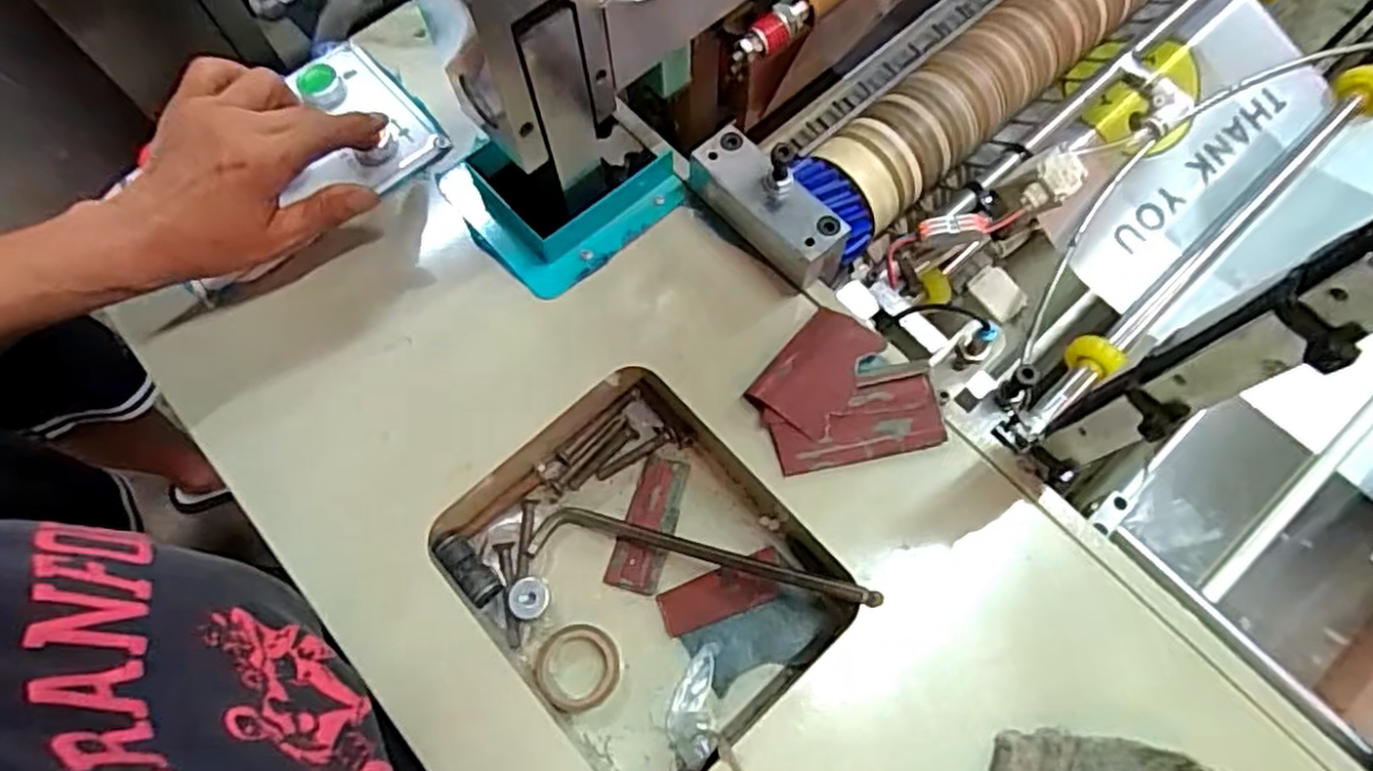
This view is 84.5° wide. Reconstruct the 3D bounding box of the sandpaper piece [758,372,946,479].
[{"bbox_3d":[0.093,0.022,0.418,0.094,0.004,0.040,-11,84,1],"label":"sandpaper piece"}]

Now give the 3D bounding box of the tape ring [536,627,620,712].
[{"bbox_3d":[-0.061,0.160,0.426,0.048,0.013,0.045,0,69,1],"label":"tape ring"}]

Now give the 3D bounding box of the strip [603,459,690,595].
[{"bbox_3d":[-0.022,0.084,0.458,0.030,0.004,0.082,16,70,7],"label":"strip"}]

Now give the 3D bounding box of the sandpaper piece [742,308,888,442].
[{"bbox_3d":[0.073,-0.009,0.428,0.048,0.017,0.071,34,73,13],"label":"sandpaper piece"}]

